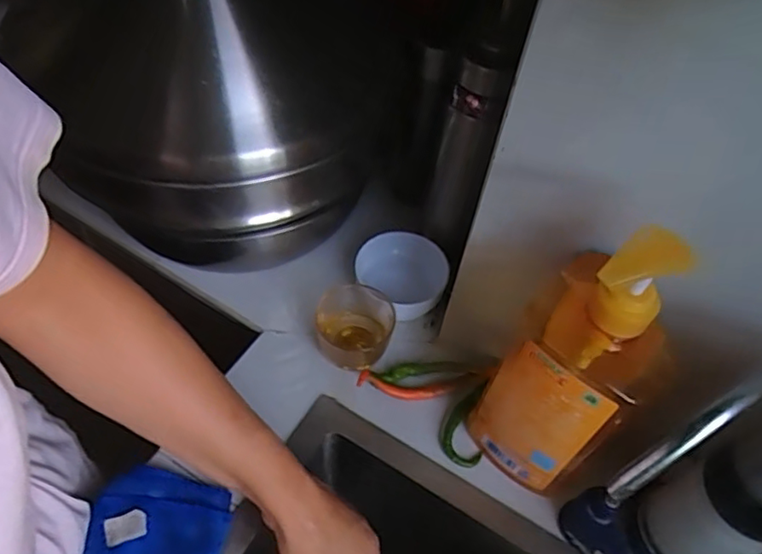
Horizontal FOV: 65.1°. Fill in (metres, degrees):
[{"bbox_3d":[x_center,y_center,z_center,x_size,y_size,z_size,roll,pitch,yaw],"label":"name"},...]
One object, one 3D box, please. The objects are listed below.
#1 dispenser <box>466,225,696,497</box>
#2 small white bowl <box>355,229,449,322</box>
[{"bbox_3d":[0.131,0.061,0.408,0.092,0.262,0.084,38,61,21],"label":"dispenser"},{"bbox_3d":[0.022,-0.004,0.577,0.082,0.049,0.076,2,55,-2],"label":"small white bowl"}]

